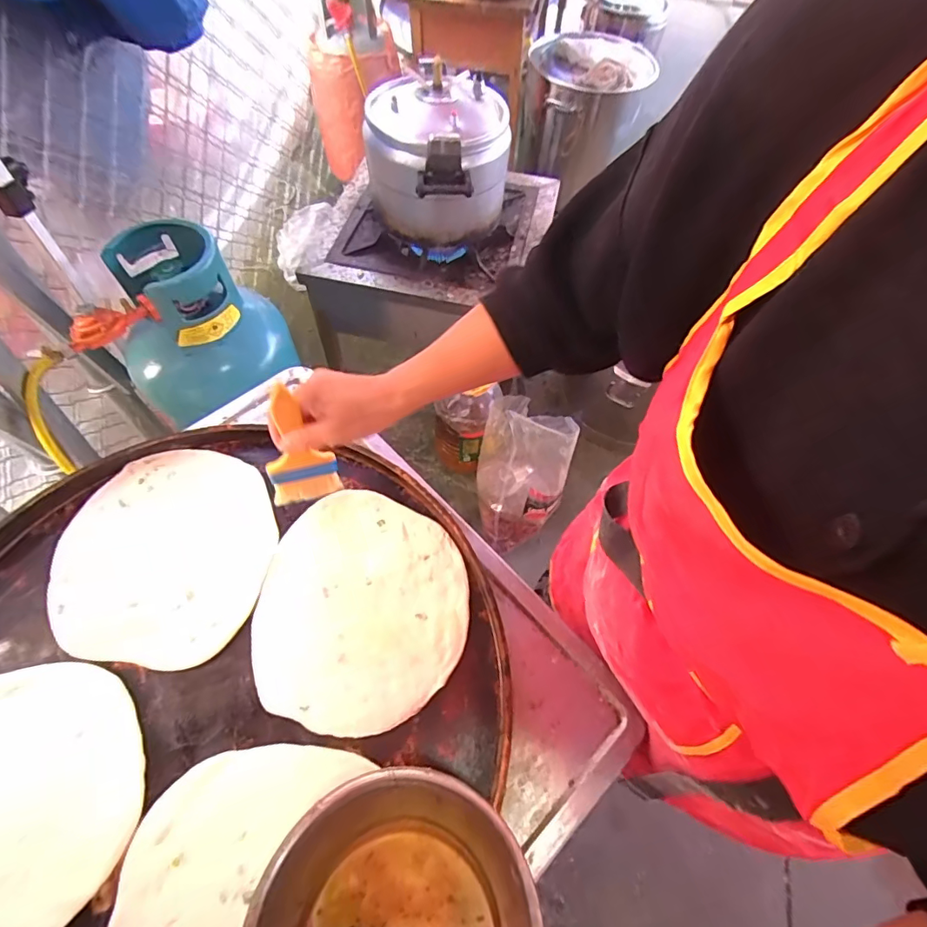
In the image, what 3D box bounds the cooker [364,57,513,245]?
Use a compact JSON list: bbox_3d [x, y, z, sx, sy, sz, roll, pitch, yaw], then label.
[{"bbox_3d":[-0.067,-0.715,1.175,0.290,0.260,0.322,24,63,9],"label":"cooker"}]

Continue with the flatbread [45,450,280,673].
[{"bbox_3d":[-0.319,0.091,0.529,0.211,0.008,0.229,1,62,-2],"label":"flatbread"}]

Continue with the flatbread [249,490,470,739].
[{"bbox_3d":[-0.106,0.144,0.509,0.210,0.012,0.233,7,62,1],"label":"flatbread"}]

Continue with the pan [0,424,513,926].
[{"bbox_3d":[-0.262,0.200,0.466,0.515,0.035,0.558,1,62,-2],"label":"pan"}]

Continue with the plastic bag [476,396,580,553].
[{"bbox_3d":[0.137,0.030,1.185,0.188,0.357,0.240,4,62,-1],"label":"plastic bag"}]

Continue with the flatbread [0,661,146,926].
[{"bbox_3d":[-0.389,0.290,0.415,0.205,0.006,0.211,1,62,-2],"label":"flatbread"}]

